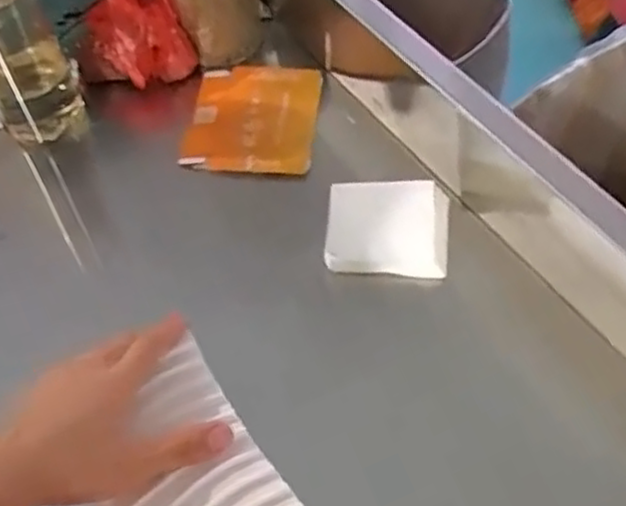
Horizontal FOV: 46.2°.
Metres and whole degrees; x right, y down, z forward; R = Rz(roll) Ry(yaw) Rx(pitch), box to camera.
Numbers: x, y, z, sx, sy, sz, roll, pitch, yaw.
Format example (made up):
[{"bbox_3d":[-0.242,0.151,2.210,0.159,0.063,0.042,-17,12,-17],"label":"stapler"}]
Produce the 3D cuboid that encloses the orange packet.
[{"bbox_3d":[-0.062,-0.140,0.751,0.130,0.020,0.140,3,55,5],"label":"orange packet"}]

